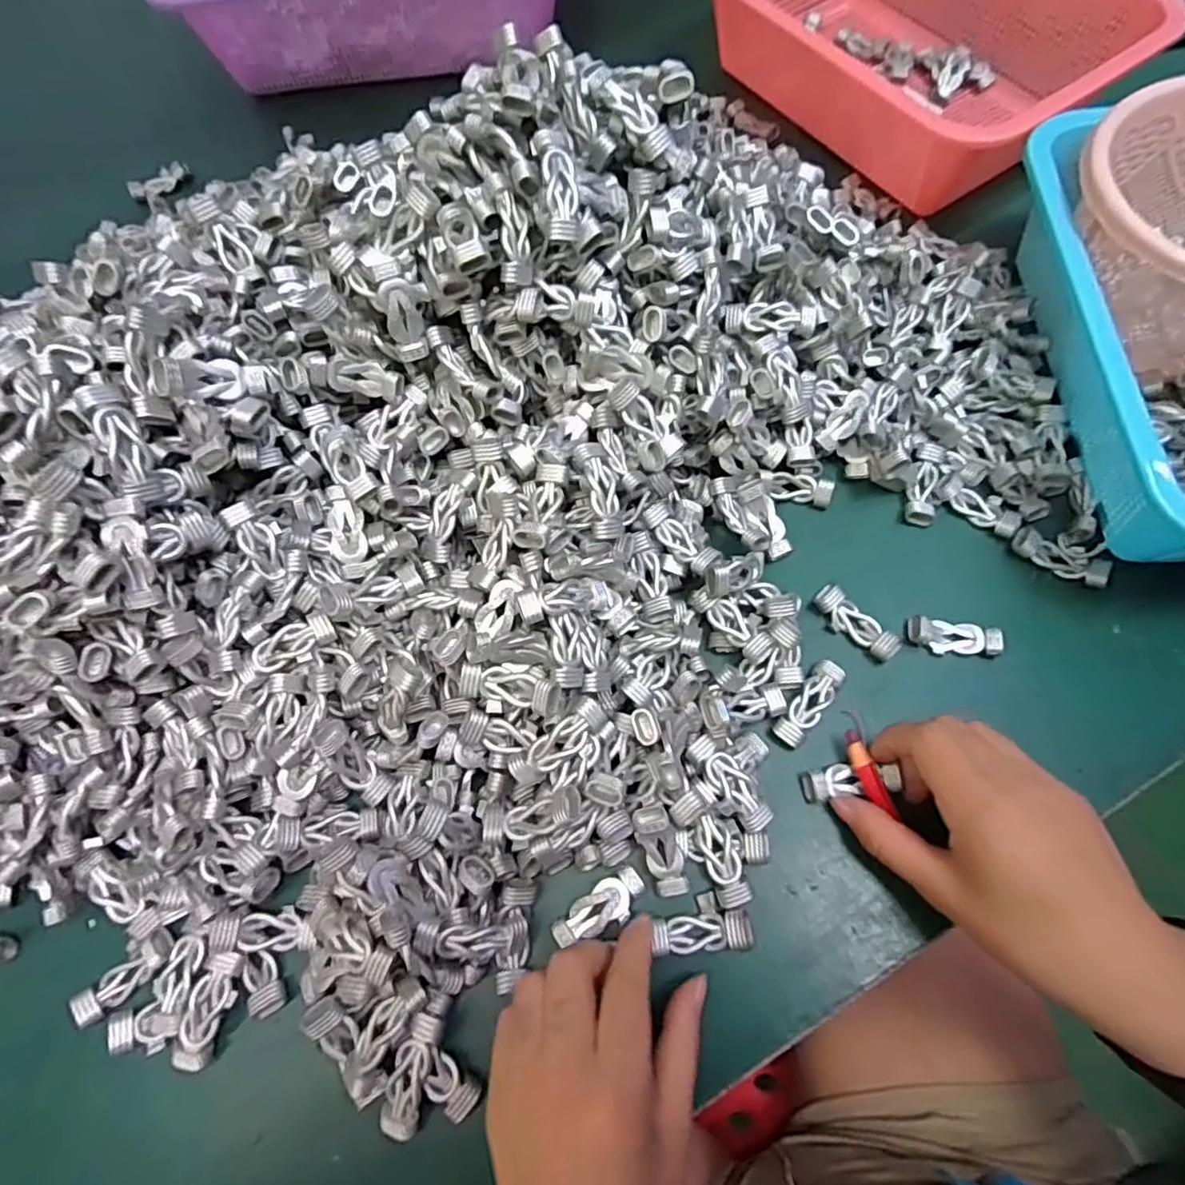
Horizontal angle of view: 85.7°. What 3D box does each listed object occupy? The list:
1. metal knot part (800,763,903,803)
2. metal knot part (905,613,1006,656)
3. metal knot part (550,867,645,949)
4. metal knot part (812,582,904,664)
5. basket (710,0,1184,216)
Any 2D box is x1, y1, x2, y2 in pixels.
[{"bbox_3d":[0.116,0.086,0.291,0.039,0.010,0.014,-8,69,1],"label":"metal knot part"},{"bbox_3d":[0.177,0.022,0.313,0.042,0.009,0.016,8,70,6],"label":"metal knot part"},{"bbox_3d":[0.003,0.138,0.277,0.043,0.007,0.018,-35,72,-10],"label":"metal knot part"},{"bbox_3d":[0.132,0.015,0.319,0.016,0.007,0.045,-42,73,-12],"label":"metal knot part"},{"bbox_3d":[0.215,-0.379,0.436,0.185,0.075,0.270,-36,72,-10],"label":"basket"}]

